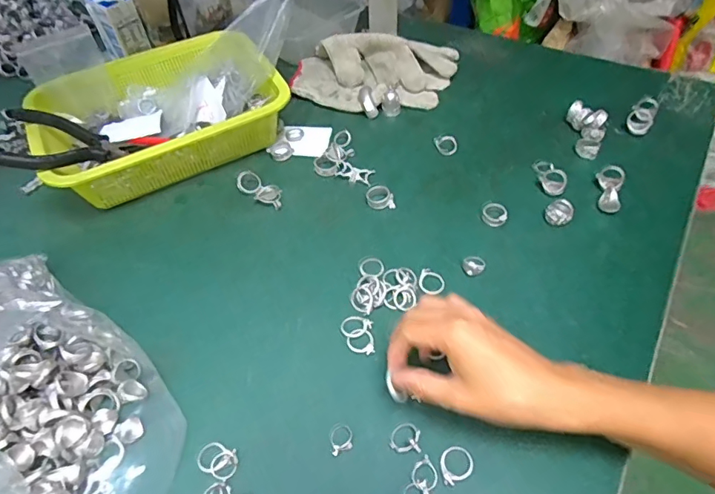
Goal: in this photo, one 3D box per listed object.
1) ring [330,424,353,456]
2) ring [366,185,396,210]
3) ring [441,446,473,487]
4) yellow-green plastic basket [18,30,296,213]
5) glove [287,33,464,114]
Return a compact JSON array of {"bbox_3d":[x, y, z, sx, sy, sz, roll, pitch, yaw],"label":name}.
[{"bbox_3d":[-0.012,0.145,0.367,0.017,0.004,0.022,-7,52,-4],"label":"ring"},{"bbox_3d":[0.024,-0.053,0.519,0.027,0.009,0.031,-10,53,-7],"label":"ring"},{"bbox_3d":[0.071,0.156,0.350,0.026,0.004,0.023,-24,55,-16],"label":"ring"},{"bbox_3d":[-0.234,-0.160,0.575,0.265,0.070,0.194,-26,56,-17],"label":"yellow-green plastic basket"},{"bbox_3d":[0.027,-0.245,0.652,0.220,0.039,0.151,0,52,2],"label":"glove"}]

